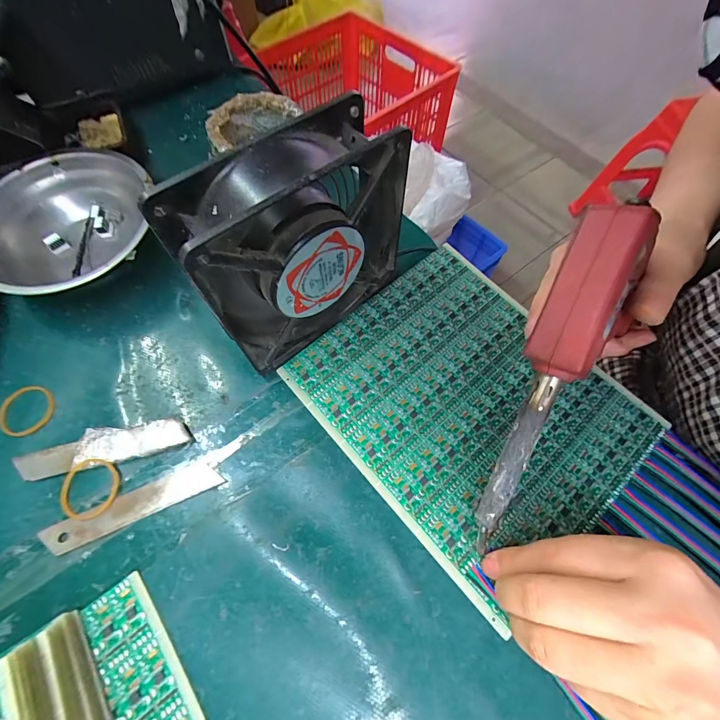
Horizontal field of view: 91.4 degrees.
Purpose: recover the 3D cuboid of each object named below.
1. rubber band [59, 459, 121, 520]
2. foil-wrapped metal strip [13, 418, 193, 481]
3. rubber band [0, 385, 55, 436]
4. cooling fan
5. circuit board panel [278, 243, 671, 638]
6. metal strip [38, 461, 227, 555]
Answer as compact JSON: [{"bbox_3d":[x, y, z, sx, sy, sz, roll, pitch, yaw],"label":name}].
[{"bbox_3d":[-0.158,0.075,0.204,0.032,0.005,0.032,-1,65,-1],"label":"rubber band"},{"bbox_3d":[-0.155,0.052,0.212,0.099,0.009,0.021,-10,66,-6],"label":"foil-wrapped metal strip"},{"bbox_3d":[-0.213,0.032,0.224,0.032,0.004,0.032,0,65,-1],"label":"rubber band"},{"bbox_3d":[-0.032,-0.061,0.202,0.121,0.119,0.040,-37,71,-17],"label":"cooling fan"},{"bbox_3d":[0.069,0.024,0.229,0.162,0.004,0.191,-39,73,-16],"label":"circuit board panel"},{"bbox_3d":[-0.130,0.083,0.201,0.096,0.004,0.019,-22,67,-11],"label":"metal strip"}]

